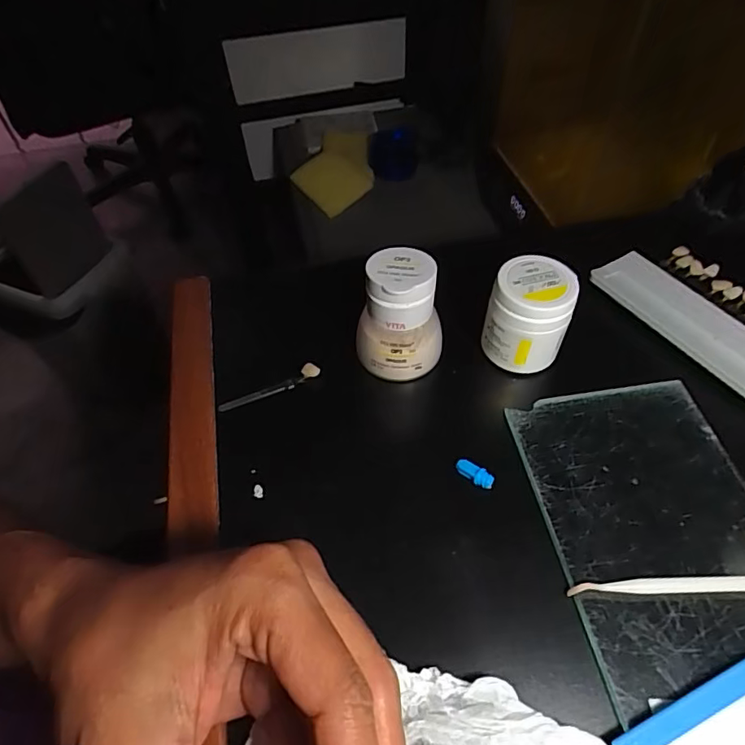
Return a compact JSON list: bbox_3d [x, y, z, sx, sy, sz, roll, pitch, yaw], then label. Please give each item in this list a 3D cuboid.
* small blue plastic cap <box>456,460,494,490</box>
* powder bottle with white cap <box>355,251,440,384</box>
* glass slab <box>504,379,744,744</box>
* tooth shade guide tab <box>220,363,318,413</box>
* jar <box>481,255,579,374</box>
[{"bbox_3d":[0.051,0.050,0.261,0.019,0.007,0.006,30,60,23],"label":"small blue plastic cap"},{"bbox_3d":[0.015,-0.029,0.290,0.046,0.068,0.039,3,53,5],"label":"powder bottle with white cap"},{"bbox_3d":[0.138,0.090,0.230,0.101,0.007,0.196,-8,53,-4],"label":"glass slab"},{"bbox_3d":[-0.059,0.009,0.301,0.059,0.013,0.006,-19,54,-11],"label":"tooth shade guide tab"},{"bbox_3d":[0.086,-0.031,0.291,0.042,0.053,0.038,15,55,14],"label":"jar"}]

